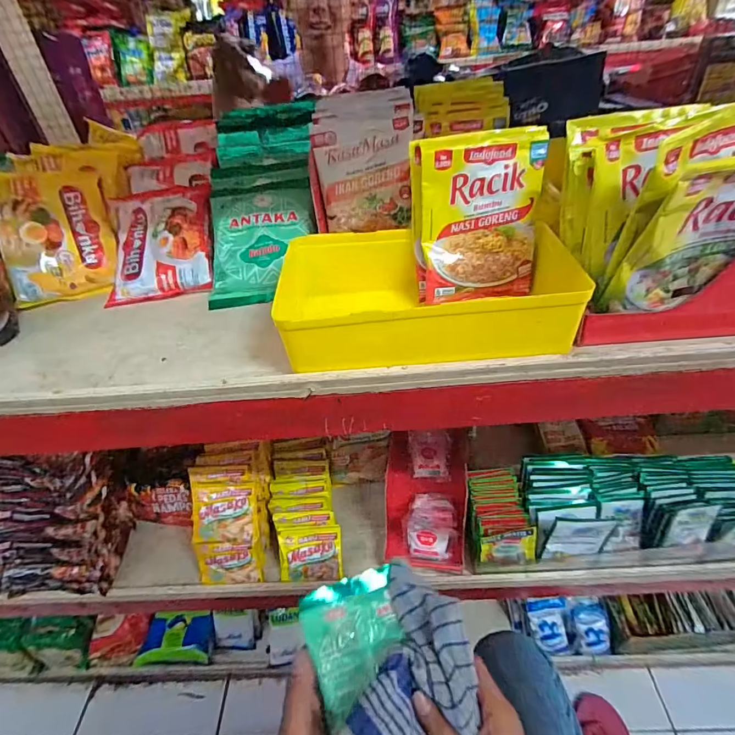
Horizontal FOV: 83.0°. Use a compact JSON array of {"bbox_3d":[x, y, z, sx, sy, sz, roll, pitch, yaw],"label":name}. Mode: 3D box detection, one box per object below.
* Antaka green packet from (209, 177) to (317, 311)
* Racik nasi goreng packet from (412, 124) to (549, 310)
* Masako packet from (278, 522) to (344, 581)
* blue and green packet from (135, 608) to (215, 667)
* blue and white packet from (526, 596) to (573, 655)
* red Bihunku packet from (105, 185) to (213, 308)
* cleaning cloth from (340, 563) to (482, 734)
[{"bbox_3d":[-0.110,-0.143,0.434,0.110,0.014,0.162,-9,71,4],"label":"Antaka green packet"},{"bbox_3d":[0.091,-0.122,0.348,0.102,0.129,0.016,-7,24,0],"label":"Racik nasi goreng packet"},{"bbox_3d":[-0.079,0.262,0.582,0.086,0.008,0.072,-4,84,0],"label":"Masako packet"},{"bbox_3d":[-0.392,0.566,0.868,0.135,0.060,0.086,-5,42,1],"label":"blue and green packet"},{"bbox_3d":[0.367,0.521,0.839,0.078,0.032,0.113,-8,80,1],"label":"blue and white packet"},{"bbox_3d":[-0.222,-0.135,0.447,0.111,0.028,0.128,-9,77,1],"label":"red Bihunku packet"},{"bbox_3d":[0.041,0.301,0.375,0.103,0.129,0.209,0,42,6],"label":"cleaning cloth"}]

